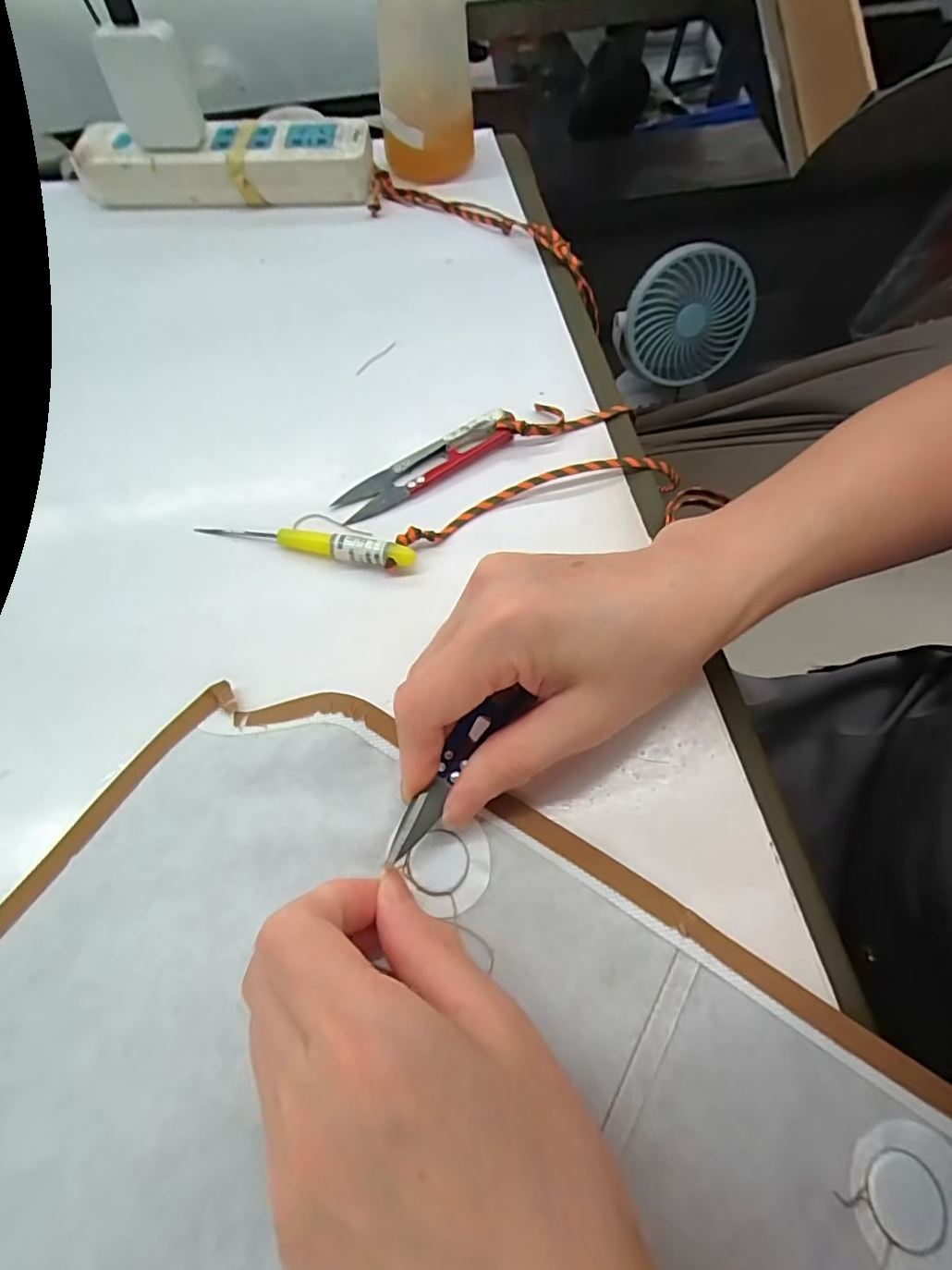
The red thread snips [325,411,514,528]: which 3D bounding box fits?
[{"bbox_3d":[-0.025,-0.087,0.286,0.098,0.011,0.021,-28,66,-14],"label":"red thread snips"}]

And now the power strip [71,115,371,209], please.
[{"bbox_3d":[-0.174,-0.334,0.405,0.203,0.037,0.055,-1,62,0],"label":"power strip"}]

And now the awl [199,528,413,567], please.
[{"bbox_3d":[-0.078,-0.043,0.266,0.103,0.011,0.011,12,63,6],"label":"awl"}]

